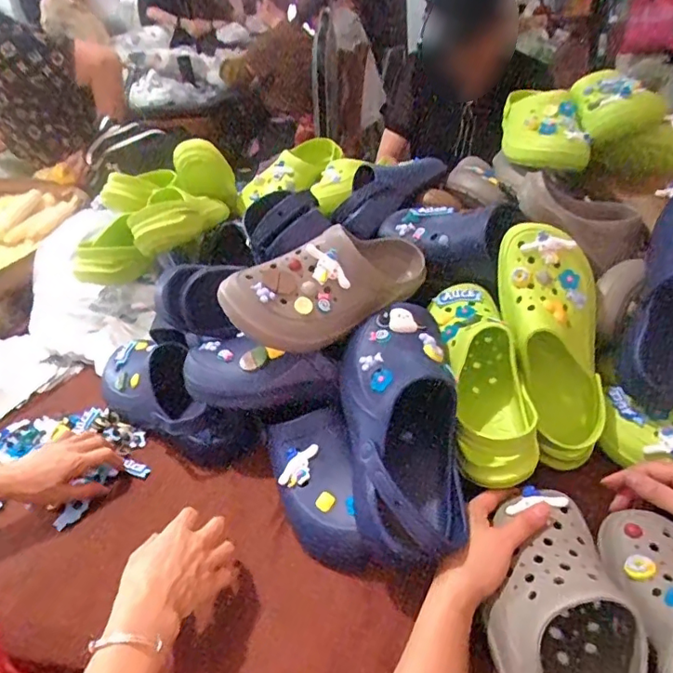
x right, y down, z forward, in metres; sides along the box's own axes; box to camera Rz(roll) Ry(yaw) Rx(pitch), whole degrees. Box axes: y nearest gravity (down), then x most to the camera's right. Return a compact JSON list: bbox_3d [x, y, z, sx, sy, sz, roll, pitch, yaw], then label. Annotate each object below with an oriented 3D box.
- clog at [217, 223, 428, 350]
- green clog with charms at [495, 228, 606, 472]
[{"bbox_3d":[0.005,-0.066,0.650,0.292,0.116,0.090,-28,1,-22],"label":"clog"},{"bbox_3d":[0.262,0.004,0.633,0.115,0.292,0.083,-5,-12,-1],"label":"green clog with charms"}]

